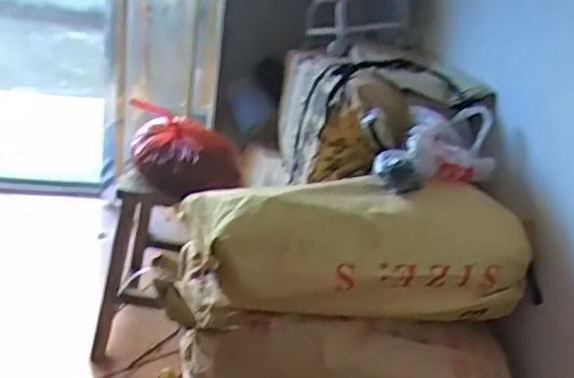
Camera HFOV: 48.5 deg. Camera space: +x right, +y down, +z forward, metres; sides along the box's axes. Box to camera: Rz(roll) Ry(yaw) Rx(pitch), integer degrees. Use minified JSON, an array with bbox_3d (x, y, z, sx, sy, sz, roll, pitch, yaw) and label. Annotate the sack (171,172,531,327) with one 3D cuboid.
[{"bbox_3d":[0.138,0.104,1.156,0.601,0.196,0.277,0,23,-19],"label":"sack"}]

